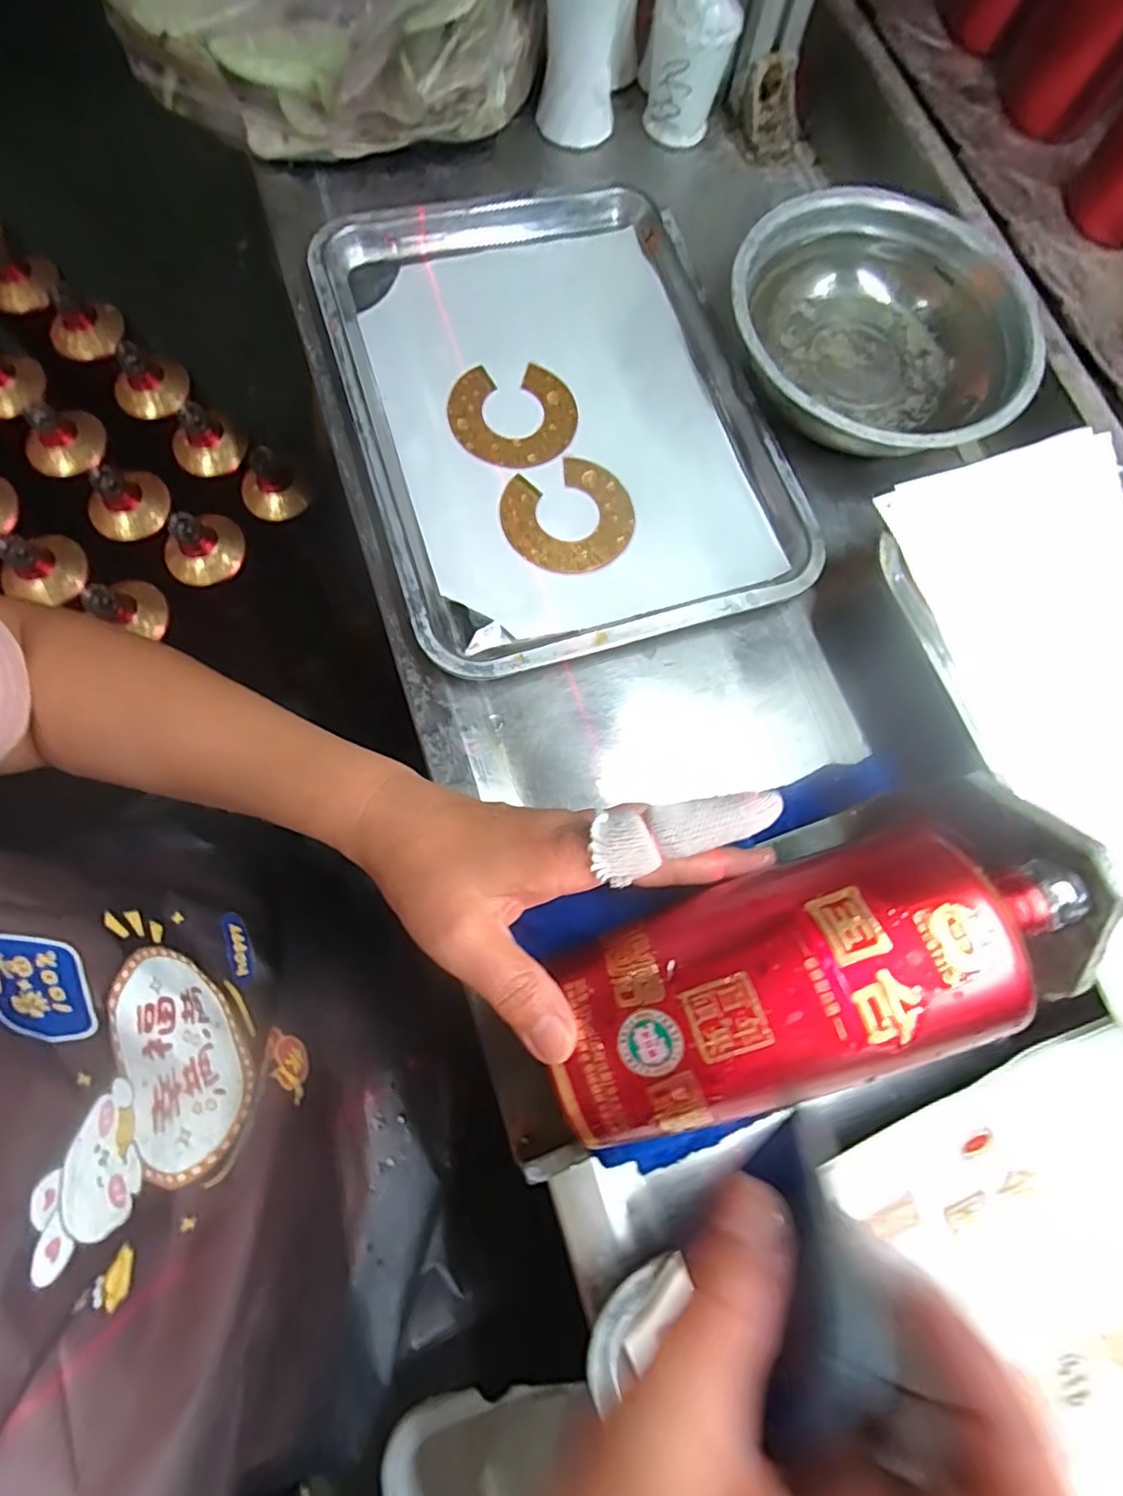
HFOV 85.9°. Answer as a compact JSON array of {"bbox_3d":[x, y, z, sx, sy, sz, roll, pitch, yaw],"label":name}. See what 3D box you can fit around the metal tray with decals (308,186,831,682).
[{"bbox_3d":[-0.003,-0.225,0.388,0.251,0.026,0.339,-17,78,-6],"label":"metal tray with decals"}]

